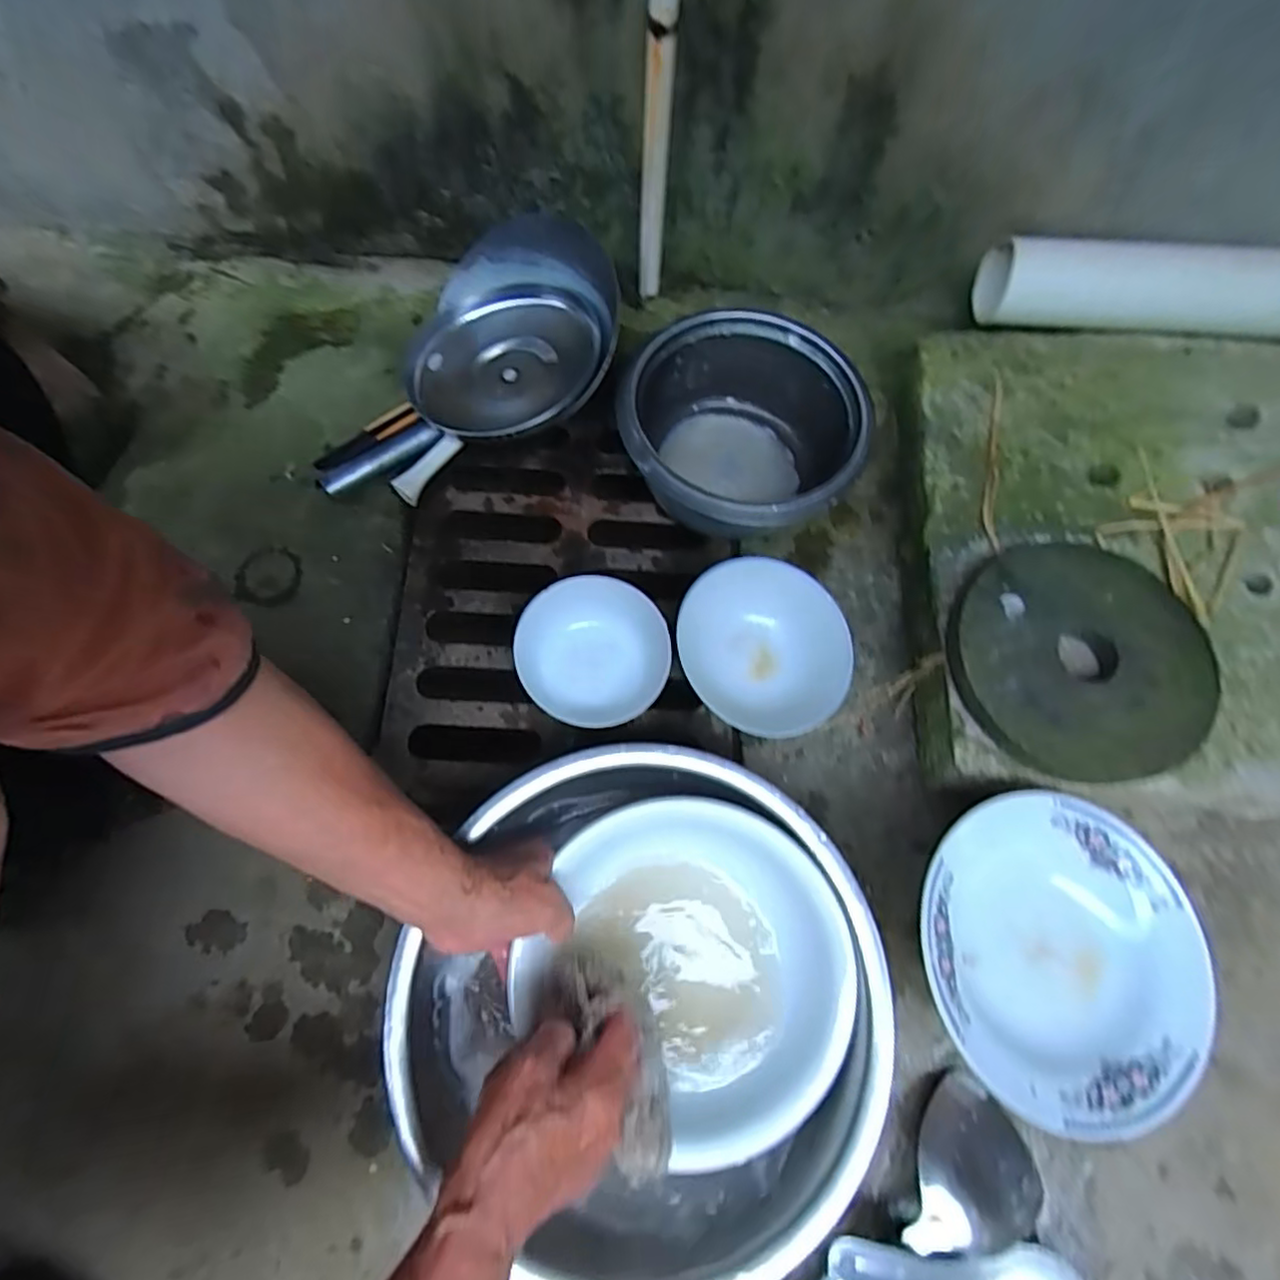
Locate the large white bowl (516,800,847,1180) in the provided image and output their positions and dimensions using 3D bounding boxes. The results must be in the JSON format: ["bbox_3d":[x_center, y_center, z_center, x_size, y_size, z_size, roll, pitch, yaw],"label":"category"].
[{"bbox_3d":[0.038,0.220,0.453,0.216,0.067,0.197,1,71,-2],"label":"large white bowl"}]

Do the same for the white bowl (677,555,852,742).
[{"bbox_3d":[0.109,0.011,0.568,0.144,0.061,0.145,1,71,-2],"label":"white bowl"}]

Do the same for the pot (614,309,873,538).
[{"bbox_3d":[0.091,-0.185,0.612,0.204,0.105,0.203,1,71,-2],"label":"pot"}]

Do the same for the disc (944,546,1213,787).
[{"bbox_3d":[0.345,0.014,0.522,0.191,0.029,0.186,1,71,-2],"label":"disc"}]

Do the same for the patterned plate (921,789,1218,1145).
[{"bbox_3d":[0.278,0.206,0.437,0.190,0.034,0.194,1,71,-2],"label":"patterned plate"}]

